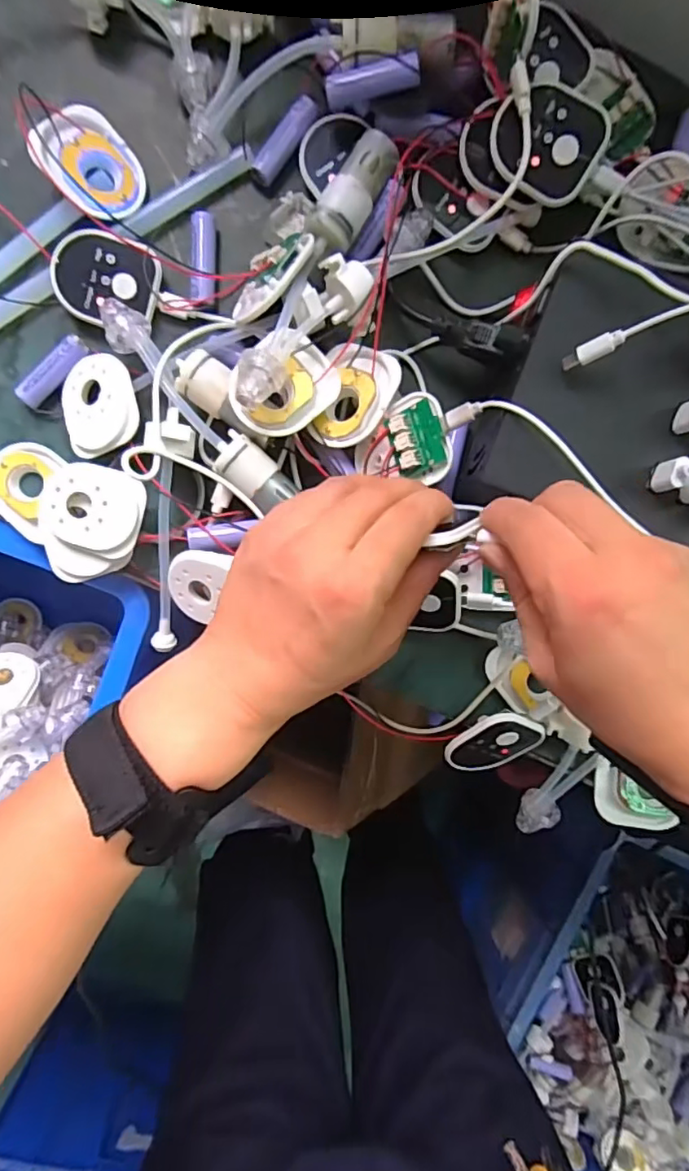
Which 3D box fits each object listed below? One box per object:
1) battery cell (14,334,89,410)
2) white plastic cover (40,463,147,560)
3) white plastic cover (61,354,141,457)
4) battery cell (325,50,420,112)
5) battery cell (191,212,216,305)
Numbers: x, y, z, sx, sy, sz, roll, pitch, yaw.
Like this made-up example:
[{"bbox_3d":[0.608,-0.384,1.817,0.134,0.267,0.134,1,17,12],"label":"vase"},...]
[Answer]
[{"bbox_3d":[-0.170,-0.125,0.344,0.014,0.016,0.049,42,89,-4],"label":"battery cell"},{"bbox_3d":[-0.145,-0.044,0.337,0.057,0.014,0.050,17,91,-4],"label":"white plastic cover"},{"bbox_3d":[-0.142,-0.104,0.340,0.047,0.014,0.057,-8,87,16],"label":"white plastic cover"},{"bbox_3d":[0.015,-0.264,0.306,0.048,0.016,0.012,-8,92,12],"label":"battery cell"},{"bbox_3d":[-0.082,-0.190,0.338,0.013,0.015,0.051,1,92,-4],"label":"battery cell"}]

